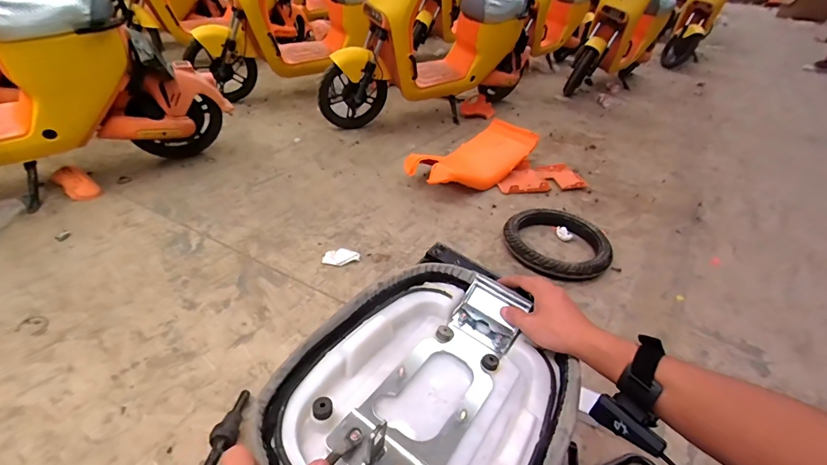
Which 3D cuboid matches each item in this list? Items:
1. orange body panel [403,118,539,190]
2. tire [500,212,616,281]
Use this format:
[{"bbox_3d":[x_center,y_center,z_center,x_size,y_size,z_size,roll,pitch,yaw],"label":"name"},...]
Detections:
[{"bbox_3d":[0.302,-0.345,1.839,0.297,0.148,0.717,32,43,31],"label":"orange body panel"},{"bbox_3d":[0.514,0.039,1.405,0.353,0.084,0.369,4,36,-3],"label":"tire"}]

